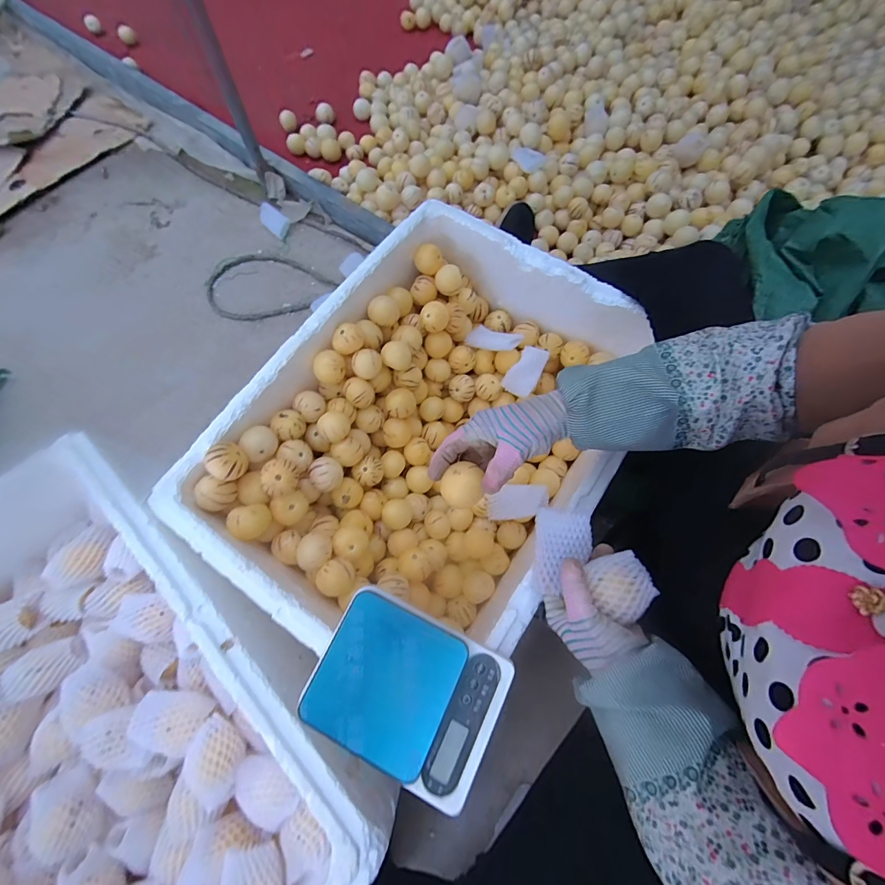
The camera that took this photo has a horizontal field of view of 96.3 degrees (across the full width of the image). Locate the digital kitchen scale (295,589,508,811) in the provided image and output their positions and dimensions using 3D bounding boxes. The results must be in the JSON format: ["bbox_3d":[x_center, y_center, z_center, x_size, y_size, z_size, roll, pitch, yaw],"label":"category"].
[{"bbox_3d":[-0.031,0.229,0.368,0.167,0.032,0.127,26,71,6],"label":"digital kitchen scale"}]

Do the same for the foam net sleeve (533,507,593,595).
[{"bbox_3d":[0.120,0.109,0.396,0.053,0.010,0.080,2,81,21],"label":"foam net sleeve"}]

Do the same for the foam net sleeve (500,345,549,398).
[{"bbox_3d":[0.133,-0.115,0.635,0.049,0.008,0.080,30,94,21],"label":"foam net sleeve"}]

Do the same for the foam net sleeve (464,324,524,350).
[{"bbox_3d":[0.085,-0.173,0.656,0.089,0.014,0.036,17,71,3],"label":"foam net sleeve"}]

